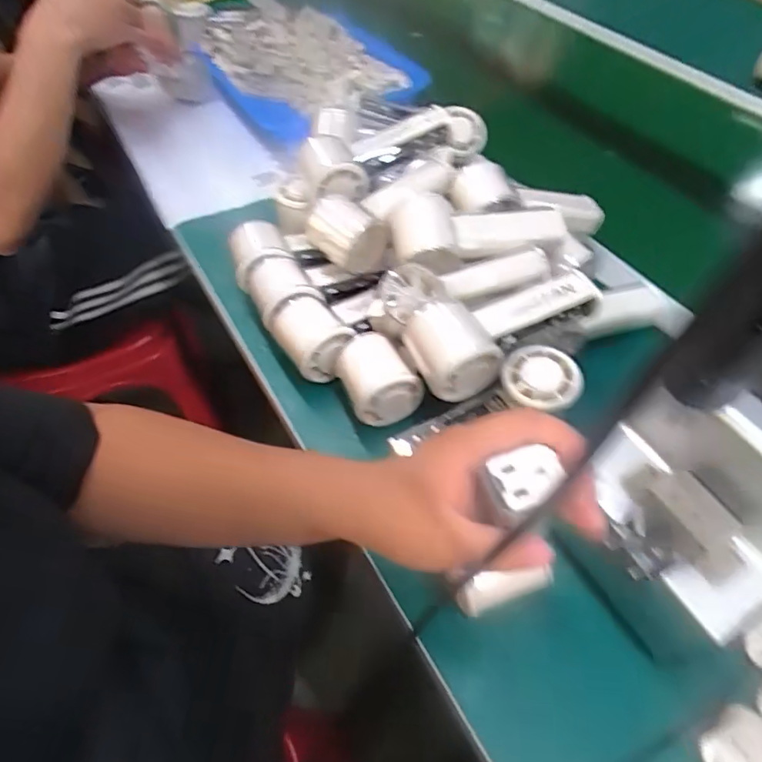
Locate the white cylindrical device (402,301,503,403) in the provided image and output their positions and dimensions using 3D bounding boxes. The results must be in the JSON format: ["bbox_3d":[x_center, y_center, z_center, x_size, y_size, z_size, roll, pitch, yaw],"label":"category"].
[{"bbox_3d":[0.053,-0.024,0.398,0.056,0.046,0.065,-25,57,-17],"label":"white cylindrical device"}]

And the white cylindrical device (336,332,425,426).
[{"bbox_3d":[-0.005,-0.003,0.435,0.052,0.049,0.065,-23,57,-16],"label":"white cylindrical device"}]

